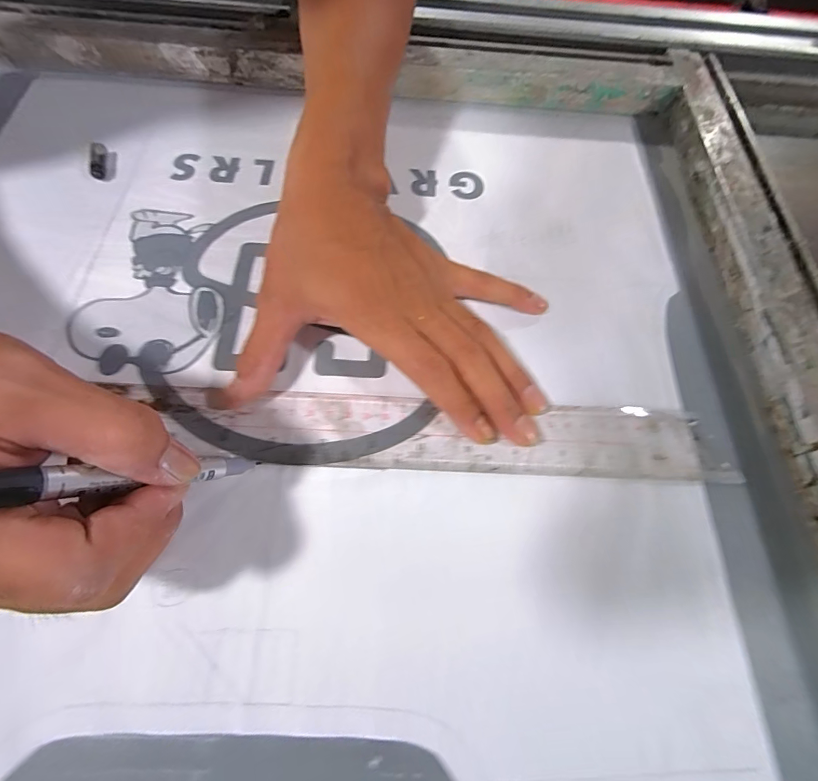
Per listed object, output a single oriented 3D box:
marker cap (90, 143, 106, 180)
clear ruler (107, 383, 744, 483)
[{"bbox_3d":[-0.214,-0.157,0.288,0.008,0.009,0.029,-10,67,-8],"label":"marker cap"},{"bbox_3d":[0.015,0.024,0.224,0.315,0.004,0.040,3,66,-1],"label":"clear ruler"}]

